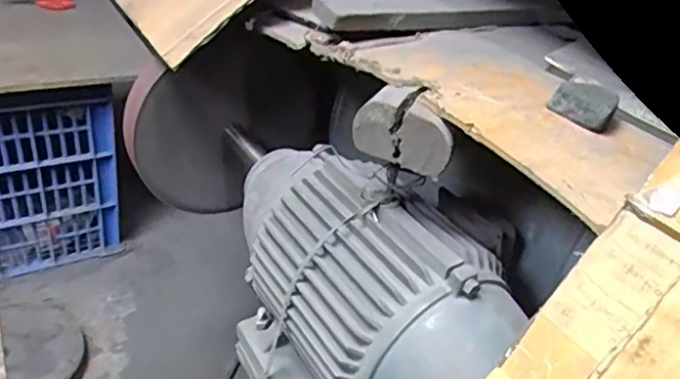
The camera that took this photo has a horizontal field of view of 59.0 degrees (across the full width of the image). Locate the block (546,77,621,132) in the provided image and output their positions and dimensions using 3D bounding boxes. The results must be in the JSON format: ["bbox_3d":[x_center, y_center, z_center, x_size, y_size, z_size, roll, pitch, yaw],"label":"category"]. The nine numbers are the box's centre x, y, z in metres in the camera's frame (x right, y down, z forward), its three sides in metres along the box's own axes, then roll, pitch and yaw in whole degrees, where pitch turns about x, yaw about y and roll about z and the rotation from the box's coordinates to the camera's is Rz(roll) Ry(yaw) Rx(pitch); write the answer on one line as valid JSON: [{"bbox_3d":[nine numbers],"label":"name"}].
[{"bbox_3d":[0.208,-0.073,0.511,0.050,0.029,0.025,29,39,30],"label":"block"}]

